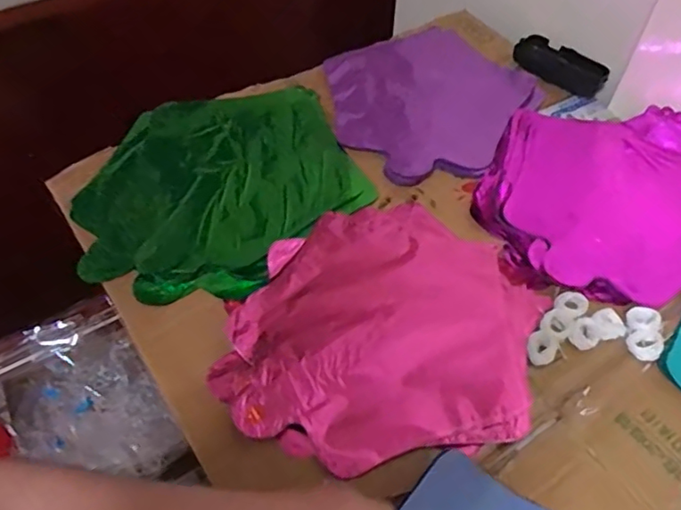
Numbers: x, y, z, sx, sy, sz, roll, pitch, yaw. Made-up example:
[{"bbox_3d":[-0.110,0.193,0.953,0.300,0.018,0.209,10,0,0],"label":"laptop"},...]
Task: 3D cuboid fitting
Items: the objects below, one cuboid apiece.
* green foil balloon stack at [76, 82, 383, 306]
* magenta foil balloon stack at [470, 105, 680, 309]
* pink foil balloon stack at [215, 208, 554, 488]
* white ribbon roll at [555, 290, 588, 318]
[{"bbox_3d":[-0.122,-0.072,0.588,0.240,0.024,0.276,38,62,23],"label":"green foil balloon stack"},{"bbox_3d":[0.251,-0.059,0.582,0.238,0.027,0.235,-10,55,-9],"label":"magenta foil balloon stack"},{"bbox_3d":[0.039,0.054,0.492,0.233,0.009,0.239,13,55,8],"label":"pink foil balloon stack"},{"bbox_3d":[0.197,0.041,0.506,0.025,0.005,0.025,1,54,-1],"label":"white ribbon roll"}]

